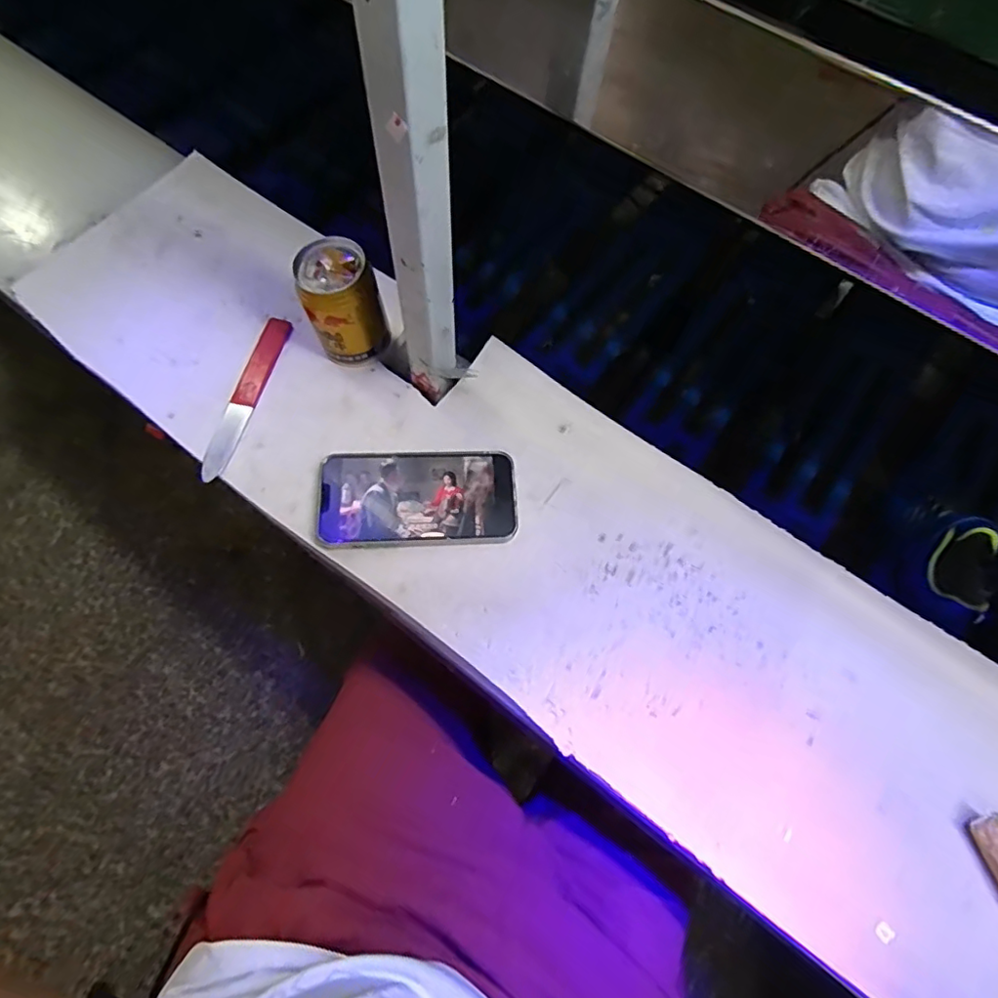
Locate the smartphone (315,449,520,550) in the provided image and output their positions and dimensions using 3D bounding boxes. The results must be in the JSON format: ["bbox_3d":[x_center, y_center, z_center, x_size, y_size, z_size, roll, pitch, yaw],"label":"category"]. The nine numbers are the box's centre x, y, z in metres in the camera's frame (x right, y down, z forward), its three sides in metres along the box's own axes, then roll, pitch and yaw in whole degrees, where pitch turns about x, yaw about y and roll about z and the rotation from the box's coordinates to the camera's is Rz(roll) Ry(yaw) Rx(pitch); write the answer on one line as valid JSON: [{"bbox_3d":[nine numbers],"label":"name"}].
[{"bbox_3d":[-0.067,-0.002,0.484,0.161,0.013,0.085,-3,70,-1],"label":"smartphone"}]

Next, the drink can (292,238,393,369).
[{"bbox_3d":[-0.134,-0.168,0.503,0.065,0.095,0.062,1,68,-3],"label":"drink can"}]

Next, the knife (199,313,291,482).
[{"bbox_3d":[-0.228,-0.095,0.517,0.025,0.008,0.169,14,71,5],"label":"knife"}]

